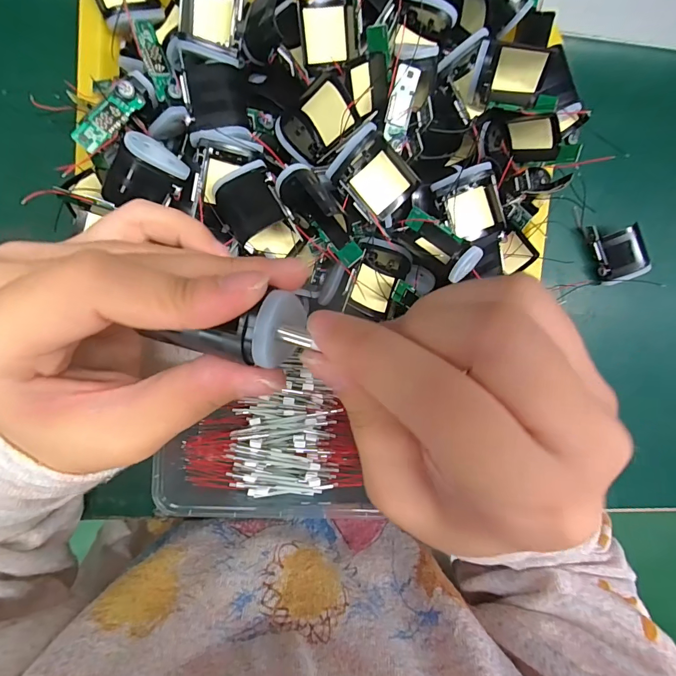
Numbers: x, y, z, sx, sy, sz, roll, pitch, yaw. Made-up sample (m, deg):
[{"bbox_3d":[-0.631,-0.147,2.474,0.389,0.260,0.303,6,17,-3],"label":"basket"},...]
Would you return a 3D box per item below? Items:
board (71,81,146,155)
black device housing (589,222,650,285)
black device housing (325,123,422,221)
[{"bbox_3d":[-0.125,-0.120,0.215,0.014,0.004,0.043,41,80,-37],"label":"board"},{"bbox_3d":[0.233,-0.072,0.327,0.035,0.029,0.050,-20,97,-5],"label":"black device housing"},{"bbox_3d":[0.020,-0.091,0.222,0.036,0.022,0.041,-43,97,12],"label":"black device housing"}]

